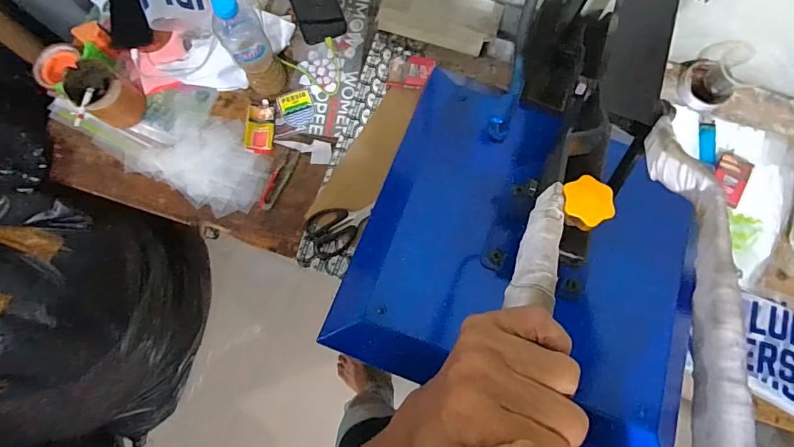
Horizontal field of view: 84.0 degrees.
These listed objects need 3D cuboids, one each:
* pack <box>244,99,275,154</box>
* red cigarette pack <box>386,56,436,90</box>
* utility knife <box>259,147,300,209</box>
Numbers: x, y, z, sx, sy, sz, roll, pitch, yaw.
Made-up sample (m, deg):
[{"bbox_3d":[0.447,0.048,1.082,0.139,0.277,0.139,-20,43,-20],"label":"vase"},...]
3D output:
[{"bbox_3d":[-0.235,-0.168,0.761,0.044,0.017,0.094,4,82,1],"label":"pack"},{"bbox_3d":[0.024,-0.252,0.735,0.074,0.019,0.055,7,82,1],"label":"red cigarette pack"},{"bbox_3d":[-0.203,-0.078,0.757,0.027,0.010,0.117,24,82,4],"label":"utility knife"}]

